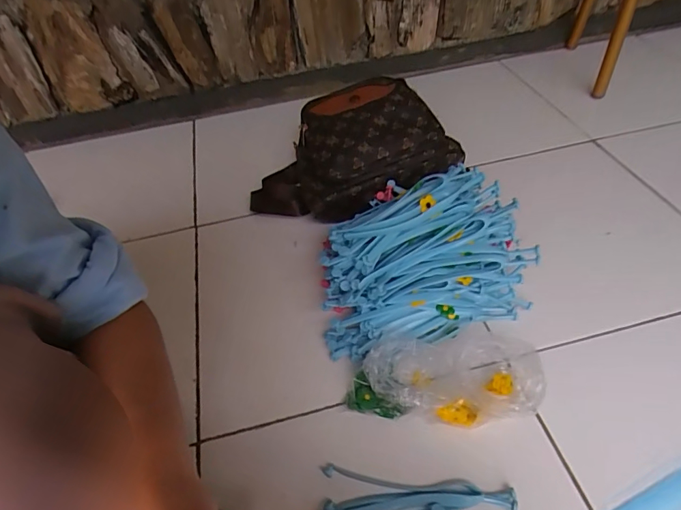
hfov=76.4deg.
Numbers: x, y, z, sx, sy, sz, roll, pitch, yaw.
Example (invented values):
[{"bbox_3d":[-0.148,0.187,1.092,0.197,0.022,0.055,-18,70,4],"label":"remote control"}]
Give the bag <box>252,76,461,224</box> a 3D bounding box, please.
[{"bbox_3d":[0.006,-0.193,0.774,0.355,0.149,0.254,-8,47,-2],"label":"bag"}]

